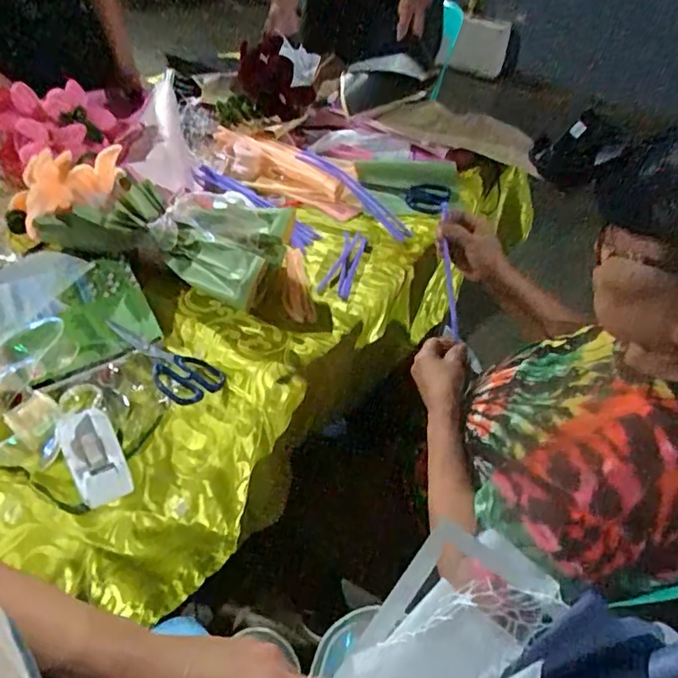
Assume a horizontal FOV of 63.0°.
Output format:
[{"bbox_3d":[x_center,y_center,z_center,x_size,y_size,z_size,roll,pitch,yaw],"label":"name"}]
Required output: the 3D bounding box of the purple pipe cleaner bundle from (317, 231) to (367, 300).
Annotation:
[{"bbox_3d":[0.006,-0.118,0.887,0.050,0.018,0.159,11,47,9],"label":"purple pipe cleaner bundle"}]

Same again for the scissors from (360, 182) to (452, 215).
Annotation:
[{"bbox_3d":[0.123,-0.271,1.030,0.159,0.019,0.094,17,48,14],"label":"scissors"}]

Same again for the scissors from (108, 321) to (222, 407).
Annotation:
[{"bbox_3d":[-0.221,0.021,0.697,0.169,0.025,0.071,34,54,27],"label":"scissors"}]

